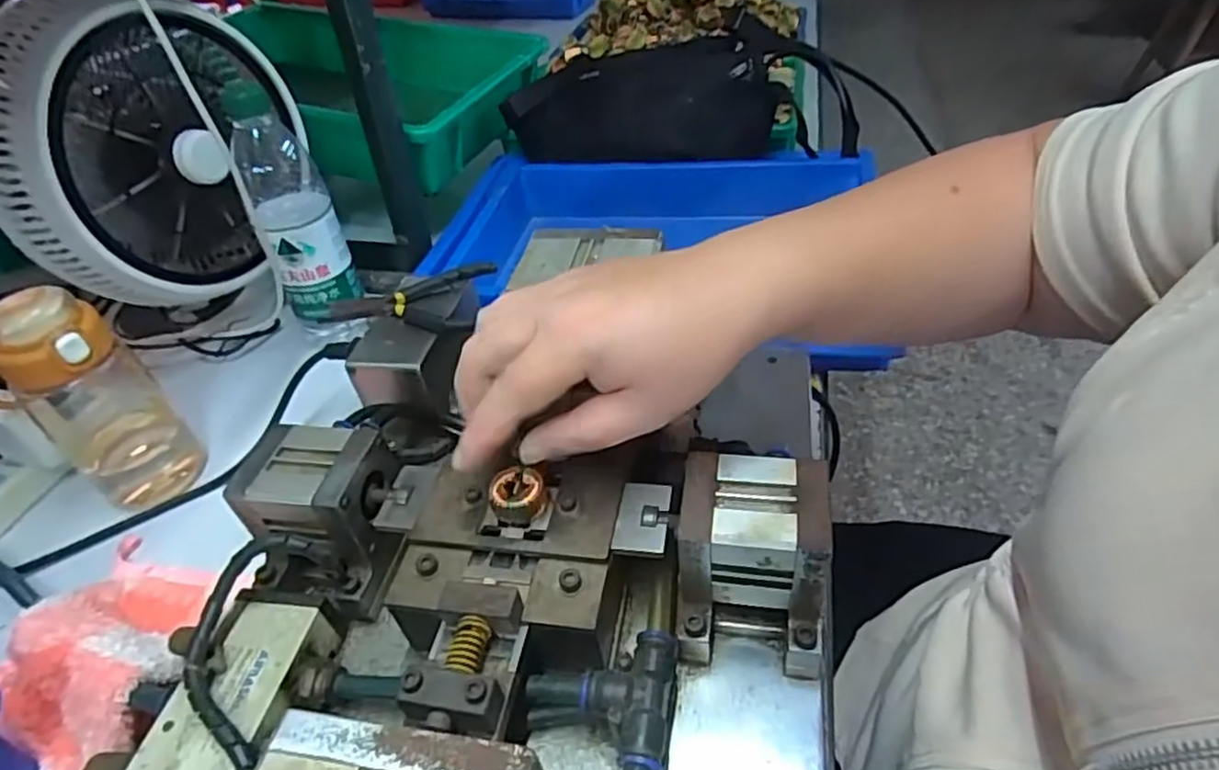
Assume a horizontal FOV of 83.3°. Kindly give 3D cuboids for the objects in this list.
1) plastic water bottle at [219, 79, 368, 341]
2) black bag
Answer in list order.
[{"bbox_3d":[-0.259,-0.138,0.569,0.064,0.201,0.057,-20,44,-16],"label":"plastic water bottle"},{"bbox_3d":[0.074,-0.313,0.728,0.361,0.090,0.147,3,42,9],"label":"black bag"}]

